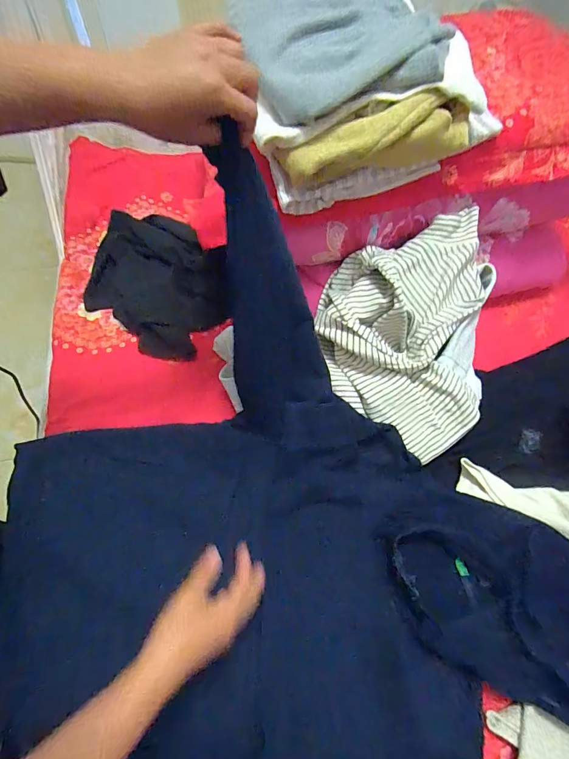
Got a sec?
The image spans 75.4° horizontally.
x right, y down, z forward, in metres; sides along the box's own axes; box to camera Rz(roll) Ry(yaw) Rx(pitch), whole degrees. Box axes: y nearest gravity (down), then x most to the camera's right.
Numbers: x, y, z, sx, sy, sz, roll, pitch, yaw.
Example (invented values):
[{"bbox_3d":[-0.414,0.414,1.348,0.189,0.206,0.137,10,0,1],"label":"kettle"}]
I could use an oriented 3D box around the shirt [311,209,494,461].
[{"bbox_3d":[0.193,-0.053,0.572,0.276,0.186,0.317,-9,62,-8],"label":"shirt"}]

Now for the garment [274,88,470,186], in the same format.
[{"bbox_3d":[0.116,-0.292,0.451,0.236,0.074,0.046,-10,62,-8],"label":"garment"}]

